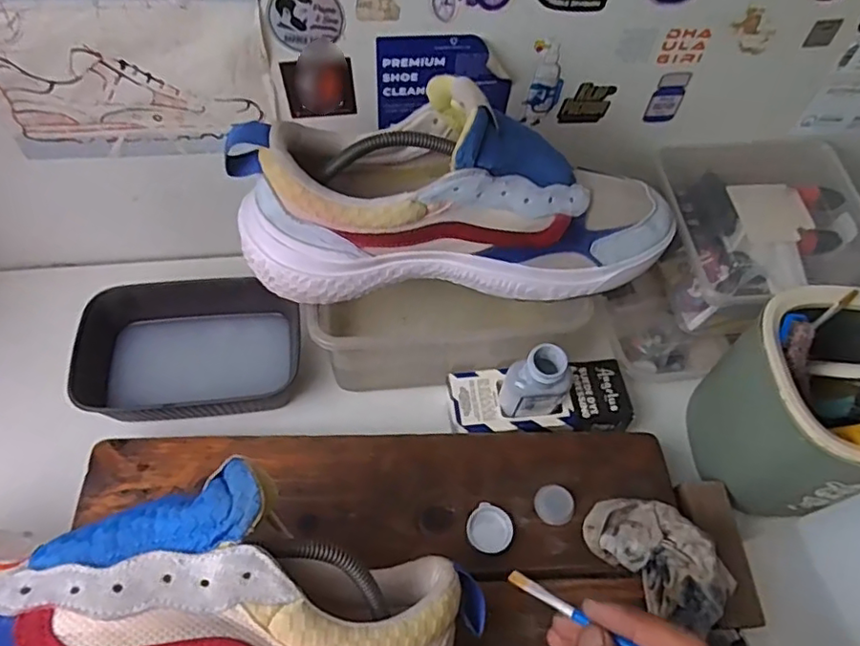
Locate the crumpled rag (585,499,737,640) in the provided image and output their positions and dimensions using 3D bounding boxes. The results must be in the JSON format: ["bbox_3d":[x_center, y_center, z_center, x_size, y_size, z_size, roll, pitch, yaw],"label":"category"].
[{"bbox_3d":[0.149,0.149,0.391,0.091,0.040,0.056,39,64,18],"label":"crumpled rag"}]

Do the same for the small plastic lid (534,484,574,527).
[{"bbox_3d":[0.086,0.126,0.421,0.026,0.007,0.025,2,58,-3],"label":"small plastic lid"}]

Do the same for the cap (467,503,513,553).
[{"bbox_3d":[0.040,0.140,0.409,0.030,0.010,0.030,2,58,-3],"label":"cap"}]

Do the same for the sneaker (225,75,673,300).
[{"bbox_3d":[0.023,-0.088,0.396,0.293,0.117,0.091,-2,59,-6],"label":"sneaker"}]

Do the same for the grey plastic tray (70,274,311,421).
[{"bbox_3d":[-0.189,0.023,0.492,0.162,0.049,0.114,-5,59,-7],"label":"grey plastic tray"}]

